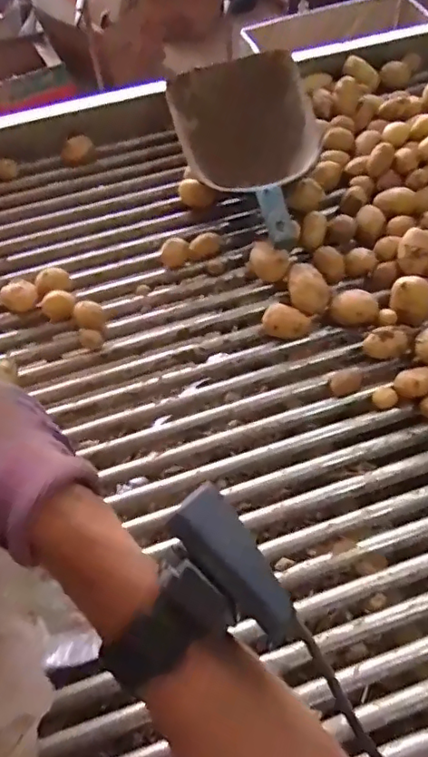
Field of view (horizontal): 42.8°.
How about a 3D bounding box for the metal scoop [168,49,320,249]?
[{"bbox_3d":[0.061,-0.285,0.745,0.173,0.138,0.295,-15,60,-4],"label":"metal scoop"}]

